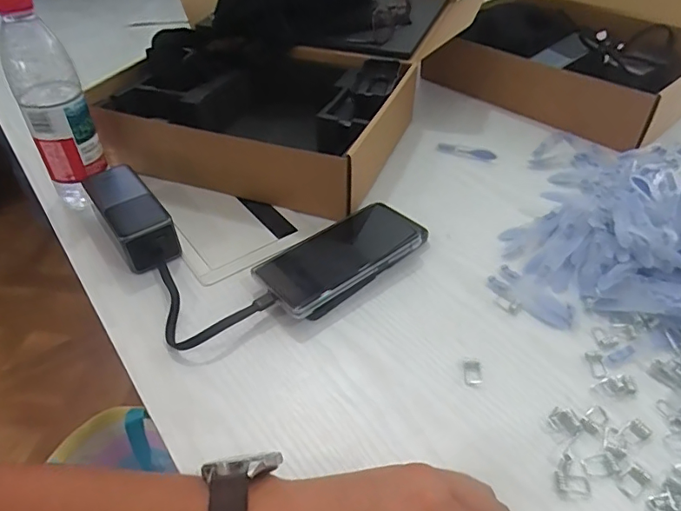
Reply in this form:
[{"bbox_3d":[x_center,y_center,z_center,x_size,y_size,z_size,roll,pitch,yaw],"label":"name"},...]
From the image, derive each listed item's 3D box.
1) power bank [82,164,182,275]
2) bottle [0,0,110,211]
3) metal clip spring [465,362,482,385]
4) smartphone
[{"bbox_3d":[-0.219,-0.041,0.523,0.055,0.049,0.128,-28,48,-25],"label":"power bank"},{"bbox_3d":[-0.294,-0.153,0.518,0.064,0.208,0.070,-25,47,-22],"label":"bottle"},{"bbox_3d":[0.108,0.095,0.411,0.013,0.006,0.020,3,43,7],"label":"metal clip spring"},{"bbox_3d":[0.003,-0.003,0.489,0.163,0.014,0.071,-30,57,-27],"label":"smartphone"}]

